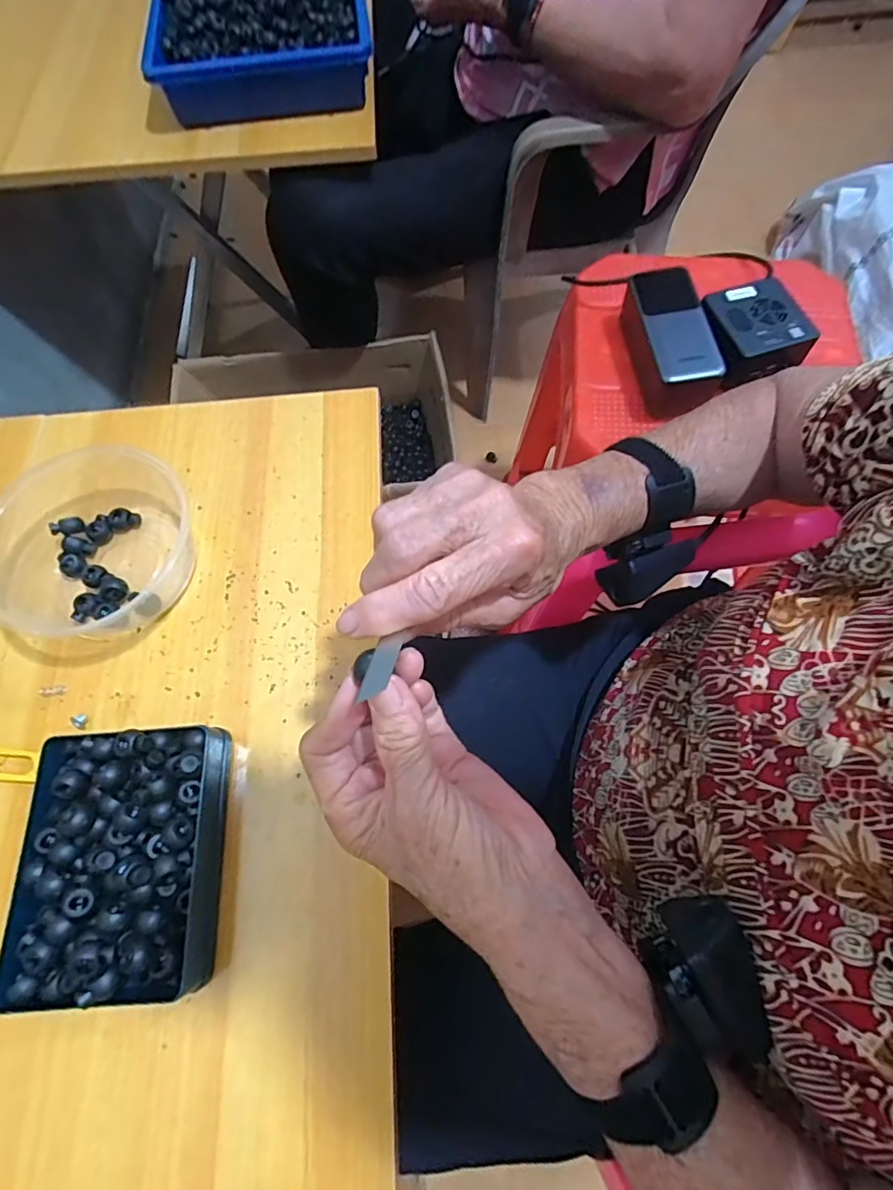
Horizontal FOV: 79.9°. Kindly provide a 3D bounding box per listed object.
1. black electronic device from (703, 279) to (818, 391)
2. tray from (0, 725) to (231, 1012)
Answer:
[{"bbox_3d":[0.267,-0.233,0.473,0.083,0.033,0.076,-15,69,-4],"label":"black electronic device"},{"bbox_3d":[-0.196,0.156,0.320,0.110,0.046,0.142,-6,68,0],"label":"tray"}]

